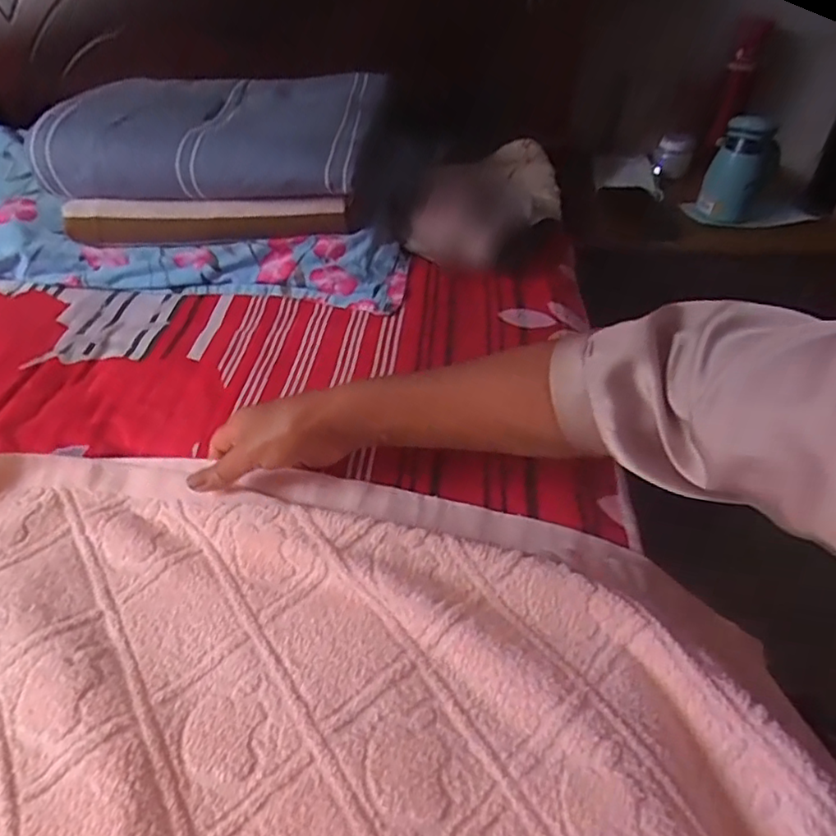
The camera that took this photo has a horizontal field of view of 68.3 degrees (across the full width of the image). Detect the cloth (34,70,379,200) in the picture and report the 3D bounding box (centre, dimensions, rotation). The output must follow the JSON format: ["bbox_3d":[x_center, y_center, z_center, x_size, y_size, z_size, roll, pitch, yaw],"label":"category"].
[{"bbox_3d":[-0.229,-0.363,0.781,0.356,0.099,0.291,6,43,7],"label":"cloth"}]

